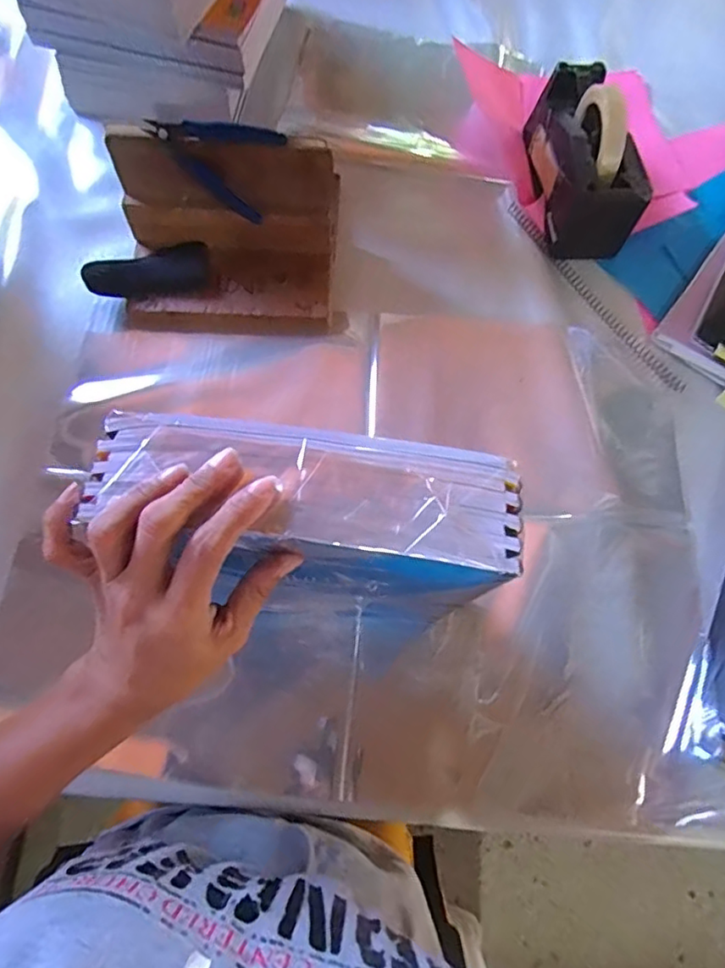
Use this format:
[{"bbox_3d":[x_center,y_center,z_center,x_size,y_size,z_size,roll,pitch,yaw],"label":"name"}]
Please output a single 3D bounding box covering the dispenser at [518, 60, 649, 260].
[{"bbox_3d":[0.238,-0.360,0.631,0.080,0.117,0.195,-7,70,-5],"label":"dispenser"}]

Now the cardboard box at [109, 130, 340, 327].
[{"bbox_3d":[-0.136,-0.247,0.578,0.228,0.120,0.139,-2,70,-4],"label":"cardboard box"}]

